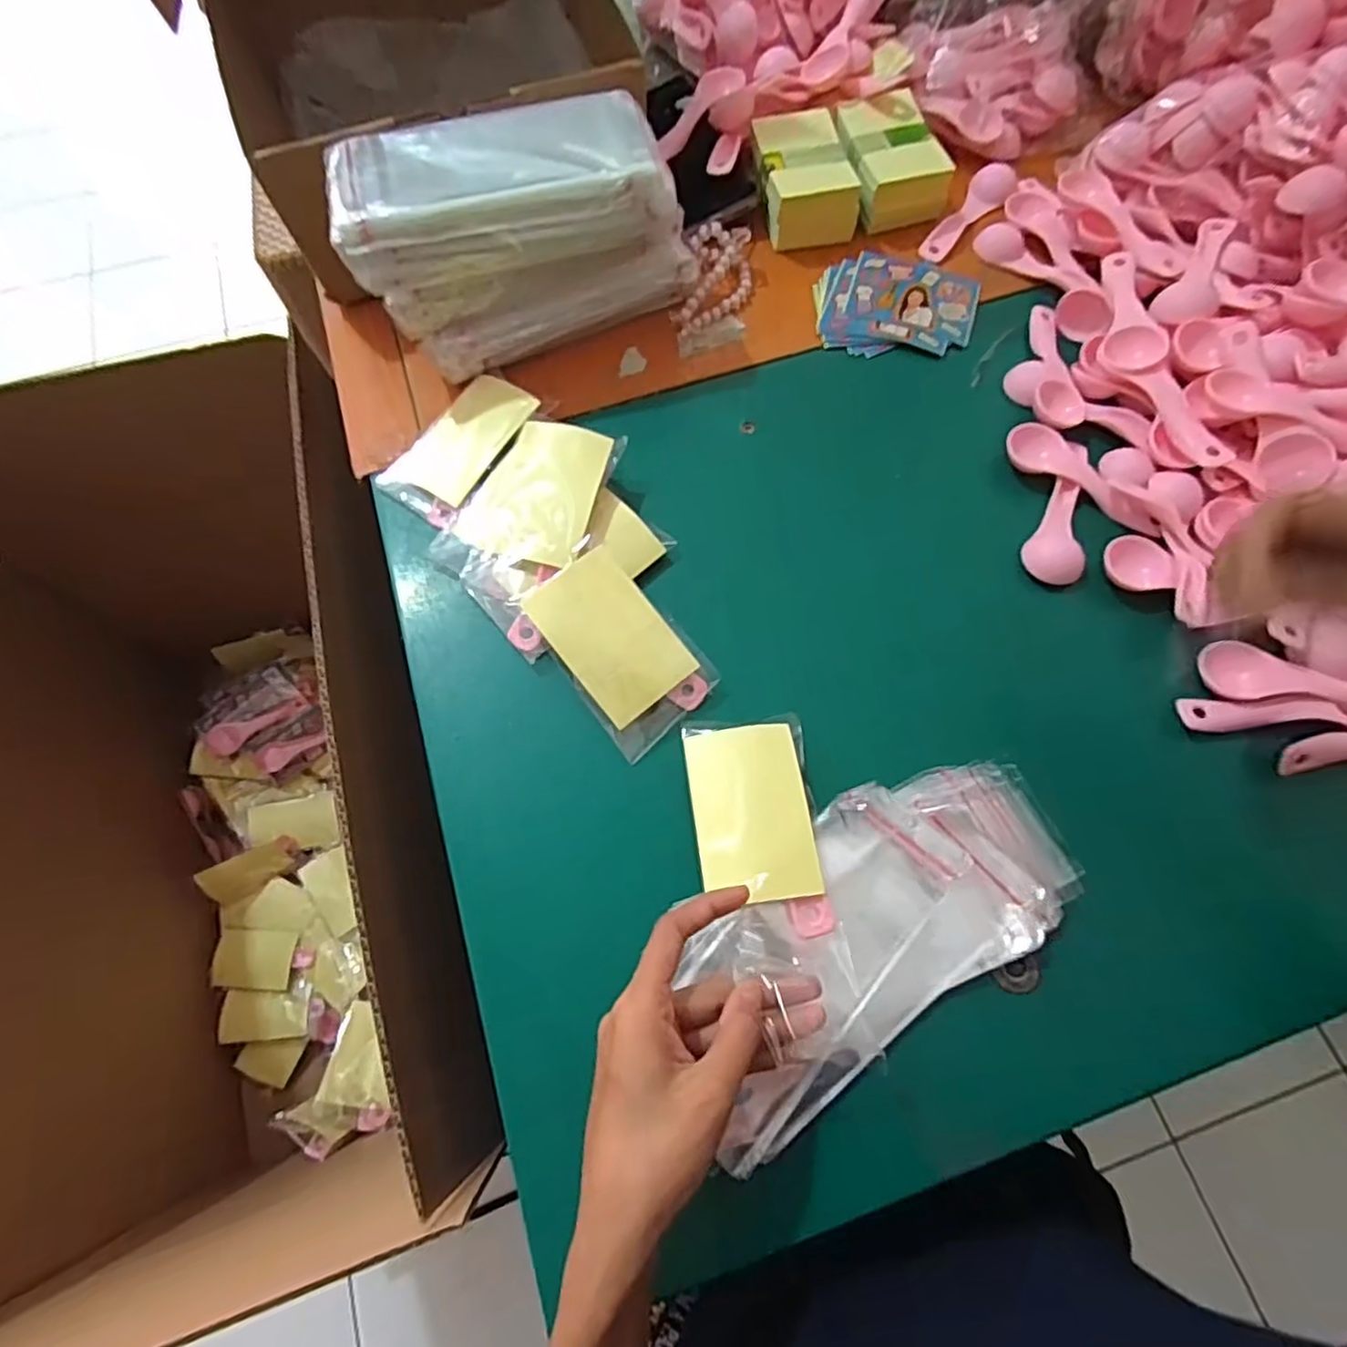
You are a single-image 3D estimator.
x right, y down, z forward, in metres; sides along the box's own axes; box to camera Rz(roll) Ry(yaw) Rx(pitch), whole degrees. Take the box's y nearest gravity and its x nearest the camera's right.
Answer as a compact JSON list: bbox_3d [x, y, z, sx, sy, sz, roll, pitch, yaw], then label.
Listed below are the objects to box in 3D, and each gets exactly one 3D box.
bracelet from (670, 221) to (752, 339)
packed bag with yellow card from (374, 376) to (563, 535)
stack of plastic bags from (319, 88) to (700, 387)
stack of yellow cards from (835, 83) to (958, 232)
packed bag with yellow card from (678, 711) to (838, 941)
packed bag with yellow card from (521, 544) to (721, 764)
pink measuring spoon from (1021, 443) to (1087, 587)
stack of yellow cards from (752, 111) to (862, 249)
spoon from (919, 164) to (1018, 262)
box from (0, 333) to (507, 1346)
[{"bbox_3d":[0.024,-0.293,0.484,0.082,0.027,0.060,-36,74,-12],"label":"bracelet"},{"bbox_3d":[-0.140,-0.155,0.443,0.066,0.021,0.113,36,74,12],"label":"packed bag with yellow card"},{"bbox_3d":[-0.097,-0.287,0.439,0.217,0.112,0.094,-20,71,-7],"label":"stack of plastic bags"},{"bbox_3d":[0.164,-0.393,0.506,0.067,0.033,0.102,-12,70,-4],"label":"stack of yellow cards"},{"bbox_3d":[0.043,0.079,0.348,0.063,0.012,0.112,-6,70,-2],"label":"packed bag with yellow card"},{"bbox_3d":[-0.031,-0.014,0.379,0.066,0.008,0.108,-38,91,-8],"label":"packed bag with yellow card"},{"bbox_3d":[0.252,-0.104,0.424,0.033,0.011,0.104,21,71,8],"label":"pink measuring spoon"},{"bbox_3d":[0.101,-0.376,0.503,0.067,0.040,0.091,-12,70,-4],"label":"stack of yellow cards"},{"bbox_3d":[0.233,-0.360,0.515,0.035,0.016,0.110,34,73,12],"label":"spoon"},{"bbox_3d":[-0.381,0.082,0.609,0.425,0.455,0.684,-17,71,-6],"label":"box"}]

